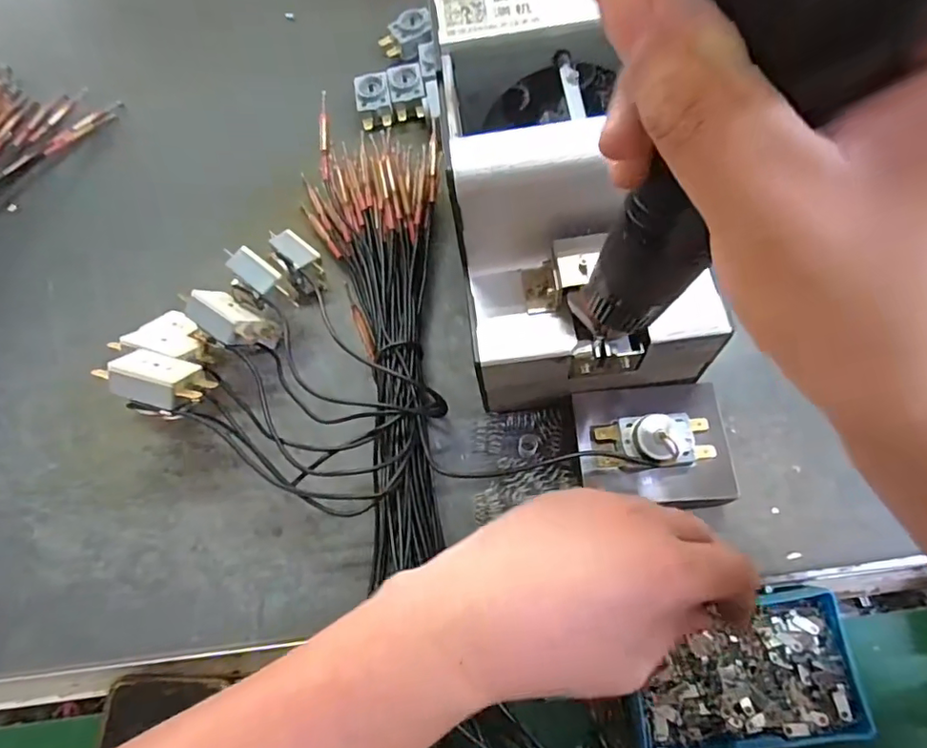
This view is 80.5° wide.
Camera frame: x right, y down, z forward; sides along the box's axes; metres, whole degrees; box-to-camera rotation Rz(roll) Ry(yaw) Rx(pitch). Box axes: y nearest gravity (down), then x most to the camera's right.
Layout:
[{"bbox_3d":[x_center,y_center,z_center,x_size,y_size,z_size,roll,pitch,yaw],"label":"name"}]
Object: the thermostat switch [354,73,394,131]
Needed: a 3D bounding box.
[{"bbox_3d":[-0.071,-0.218,0.436,0.027,0.013,0.045,-10,69,2],"label":"thermostat switch"}]

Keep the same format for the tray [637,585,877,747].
[{"bbox_3d":[0.147,0.158,0.292,0.109,0.023,0.071,-7,69,3],"label":"tray"}]

